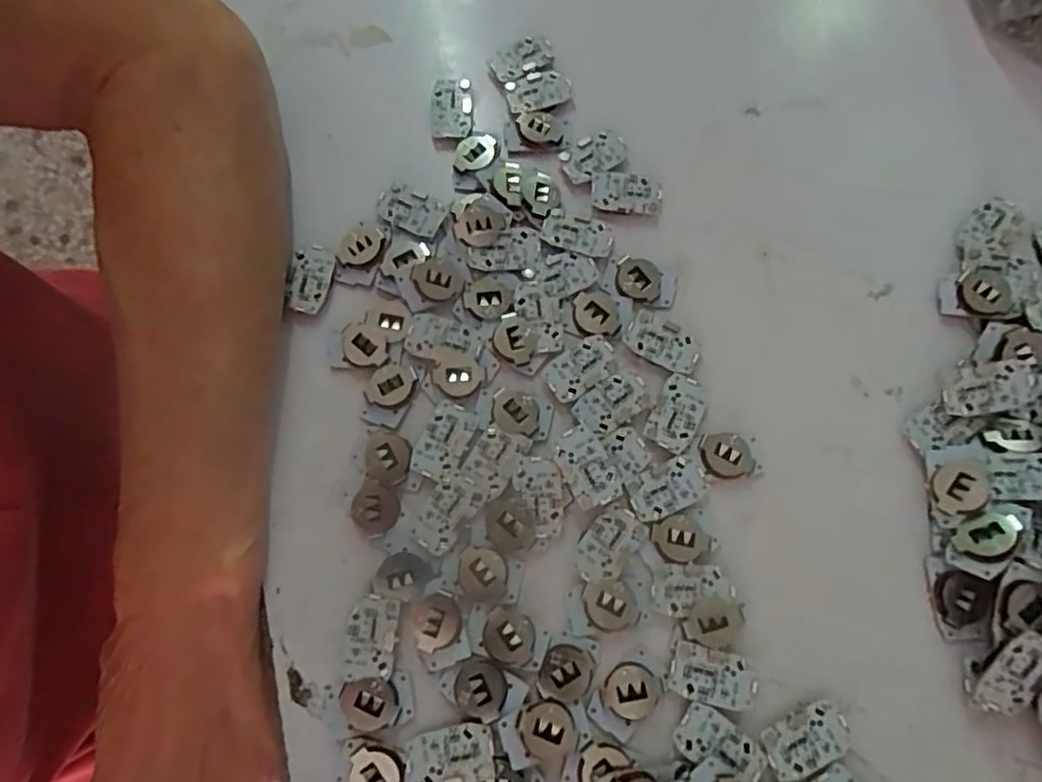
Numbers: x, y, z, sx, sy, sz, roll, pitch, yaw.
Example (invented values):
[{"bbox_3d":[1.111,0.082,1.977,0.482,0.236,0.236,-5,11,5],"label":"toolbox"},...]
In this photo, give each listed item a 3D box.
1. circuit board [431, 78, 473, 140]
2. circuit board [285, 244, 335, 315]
[{"bbox_3d":[-0.031,-0.126,0.290,0.019,0.004,0.029,2,74,1],"label":"circuit board"},{"bbox_3d":[-0.087,-0.046,0.269,0.016,0.004,0.028,8,74,3],"label":"circuit board"}]

